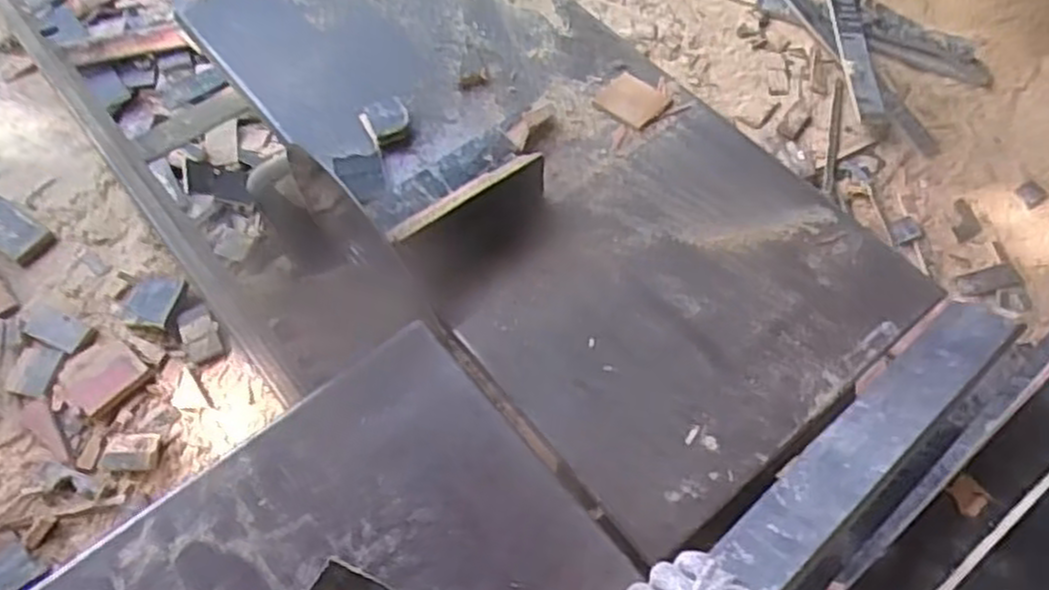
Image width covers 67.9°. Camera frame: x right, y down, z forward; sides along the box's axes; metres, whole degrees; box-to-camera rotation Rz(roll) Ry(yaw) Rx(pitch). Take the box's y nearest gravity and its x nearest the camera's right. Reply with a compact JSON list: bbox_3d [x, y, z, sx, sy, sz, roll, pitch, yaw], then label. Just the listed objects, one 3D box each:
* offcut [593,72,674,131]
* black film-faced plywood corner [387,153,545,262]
[{"bbox_3d":[0.116,-0.210,0.842,0.067,0.010,0.057,36,66,16],"label":"offcut"},{"bbox_3d":[-0.044,-0.072,0.739,0.162,0.072,0.019,-36,36,-23],"label":"black film-faced plywood corner"}]

